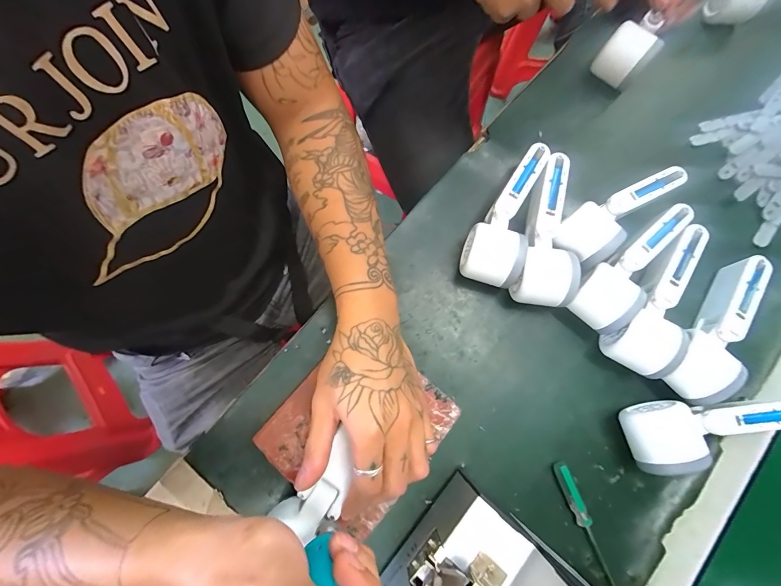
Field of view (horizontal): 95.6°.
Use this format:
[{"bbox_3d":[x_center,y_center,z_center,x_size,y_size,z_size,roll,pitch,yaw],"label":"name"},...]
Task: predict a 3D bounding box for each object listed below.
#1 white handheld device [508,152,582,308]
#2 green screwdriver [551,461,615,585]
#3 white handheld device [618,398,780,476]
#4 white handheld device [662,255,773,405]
[{"bbox_3d":[0.171,-0.065,0.380,0.049,0.060,0.162,17,77,2],"label":"white handheld device"},{"bbox_3d":[0.189,0.228,0.336,0.012,0.016,0.132,-20,78,-6],"label":"green screwdriver"},{"bbox_3d":[0.310,0.134,0.342,0.160,0.054,0.061,-2,77,-2],"label":"white handheld device"},{"bbox_3d":[0.336,0.035,0.364,0.057,0.053,0.166,41,79,8],"label":"white handheld device"}]

